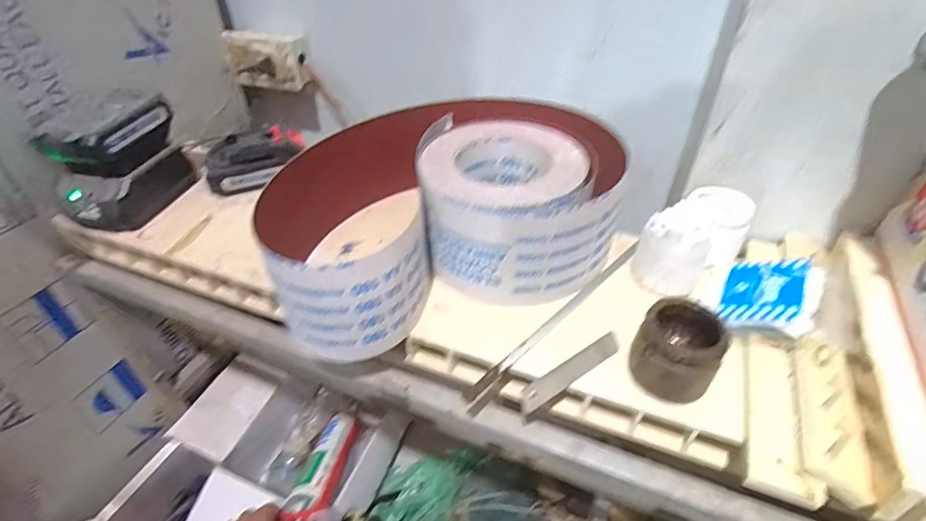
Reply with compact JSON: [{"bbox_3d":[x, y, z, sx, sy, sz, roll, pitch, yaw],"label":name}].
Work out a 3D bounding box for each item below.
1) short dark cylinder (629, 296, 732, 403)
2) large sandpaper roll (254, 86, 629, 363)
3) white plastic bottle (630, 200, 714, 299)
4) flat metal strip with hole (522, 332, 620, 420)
[{"bbox_3d":[0.149,0.066,0.337,0.054,0.057,0.050,0,40,0],"label":"short dark cylinder"},{"bbox_3d":[-0.023,-0.051,0.441,0.293,0.110,0.211,-13,42,-16],"label":"large sandpaper roll"},{"bbox_3d":[0.182,-0.011,0.416,0.054,0.075,0.049,21,44,23],"label":"white plastic bottle"},{"bbox_3d":[0.083,0.085,0.367,0.103,0.005,0.018,-26,50,-28],"label":"flat metal strip with hole"}]

